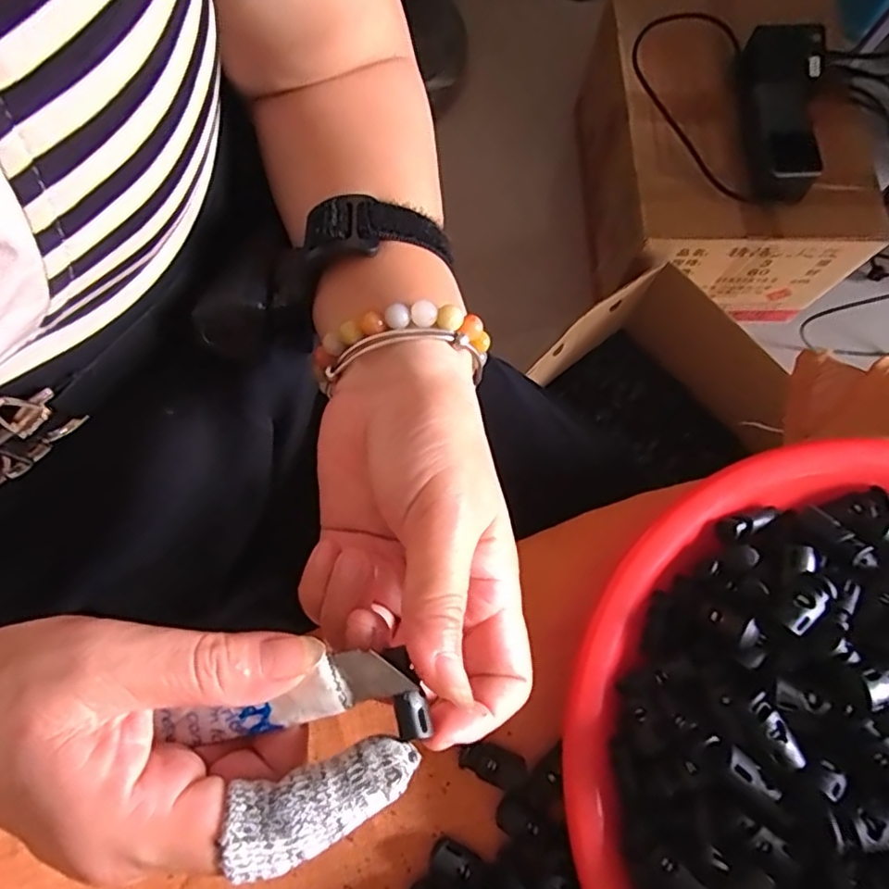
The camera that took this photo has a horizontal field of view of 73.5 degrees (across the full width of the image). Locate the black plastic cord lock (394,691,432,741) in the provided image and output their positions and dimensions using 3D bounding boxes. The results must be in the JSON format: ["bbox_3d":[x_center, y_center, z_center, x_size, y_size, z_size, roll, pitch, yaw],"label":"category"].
[{"bbox_3d":[-0.009,0.081,0.178,0.009,0.008,0.014,-10,77,-3],"label":"black plastic cord lock"}]

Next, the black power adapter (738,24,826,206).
[{"bbox_3d":[0.378,-0.380,0.667,0.081,0.053,0.212,9,76,1],"label":"black power adapter"}]

